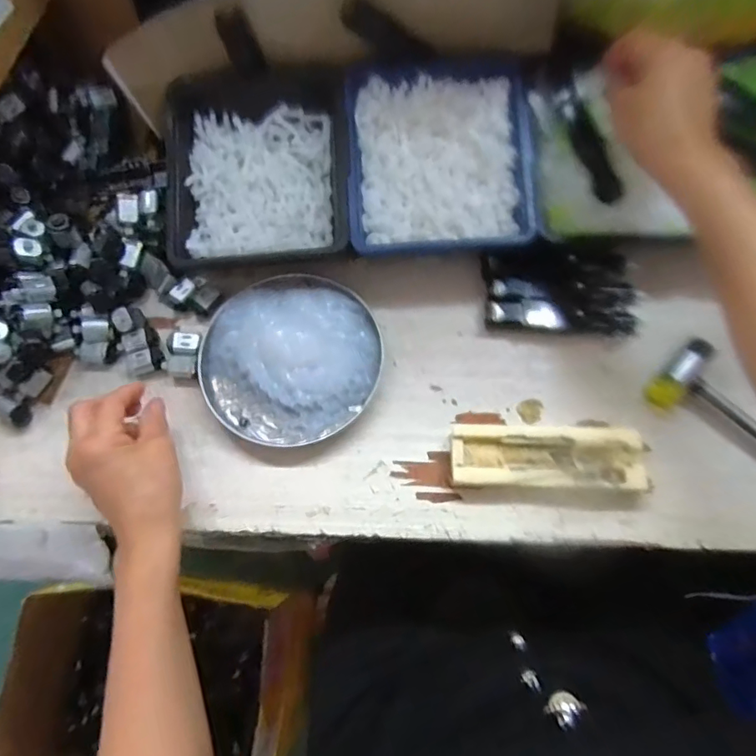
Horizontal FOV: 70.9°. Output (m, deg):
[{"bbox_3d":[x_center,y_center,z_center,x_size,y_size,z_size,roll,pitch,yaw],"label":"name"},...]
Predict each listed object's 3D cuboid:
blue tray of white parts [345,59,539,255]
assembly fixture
[{"bbox_3d":[0.049,-0.183,0.436,0.145,0.037,0.162,-1,72,1],"label":"blue tray of white parts"},{"bbox_3d":[0.126,0.060,0.398,0.140,0.025,0.045,1,72,2],"label":"assembly fixture"}]

